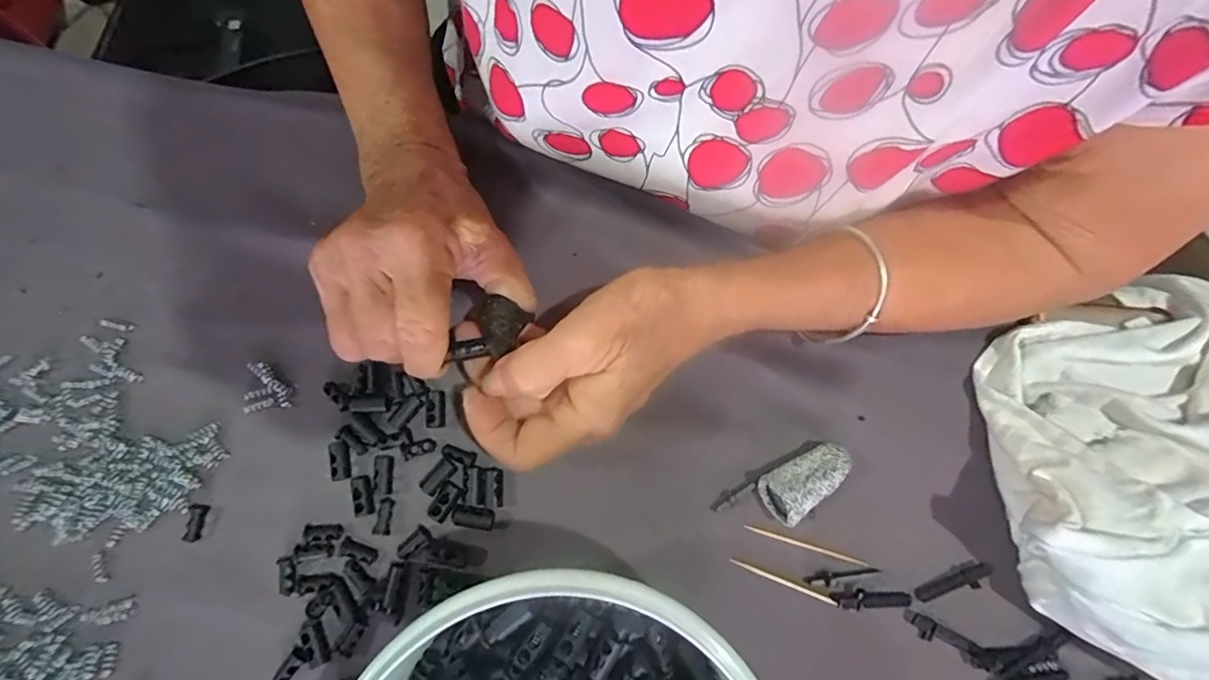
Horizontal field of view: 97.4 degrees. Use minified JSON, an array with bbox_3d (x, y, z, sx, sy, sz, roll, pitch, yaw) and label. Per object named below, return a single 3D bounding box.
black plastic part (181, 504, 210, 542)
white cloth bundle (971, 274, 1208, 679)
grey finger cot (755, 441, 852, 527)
[{"bbox_3d":[-0.196,0.088,0.254,0.008,0.004,0.017,6,76,1],"label":"black plastic part"},{"bbox_3d":[0.296,0.060,0.249,0.206,0.051,0.206,0,76,-1],"label":"white cloth bundle"},{"bbox_3d":[0.098,0.068,0.259,0.044,0.021,0.022,-33,78,-9],"label":"grey finger cot"}]

